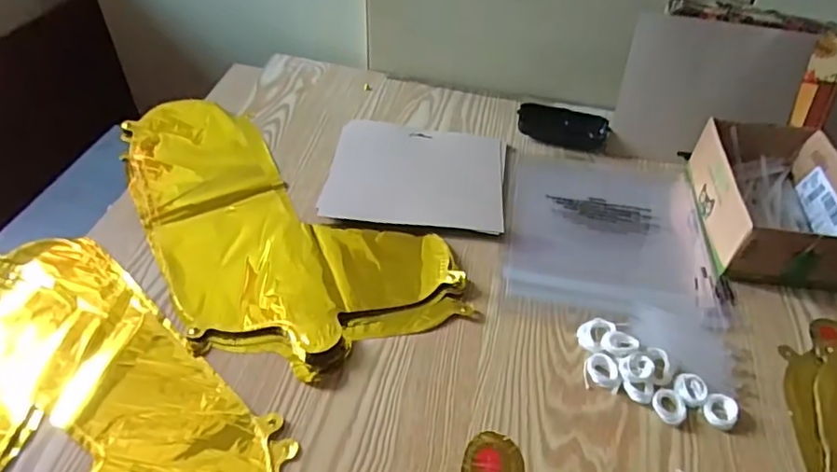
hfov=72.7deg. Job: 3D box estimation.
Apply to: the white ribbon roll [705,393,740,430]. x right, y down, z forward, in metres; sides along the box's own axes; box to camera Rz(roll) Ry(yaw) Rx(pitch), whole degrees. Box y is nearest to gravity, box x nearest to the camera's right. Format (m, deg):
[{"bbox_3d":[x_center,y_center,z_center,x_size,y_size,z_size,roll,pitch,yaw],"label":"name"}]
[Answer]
[{"bbox_3d":[0.238,0.137,0.446,0.026,0.010,0.025,2,44,-2],"label":"white ribbon roll"}]

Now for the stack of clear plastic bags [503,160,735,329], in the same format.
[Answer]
[{"bbox_3d":[0.203,-0.012,0.605,0.206,0.009,0.231,9,45,6],"label":"stack of clear plastic bags"}]

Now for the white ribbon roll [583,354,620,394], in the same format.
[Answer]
[{"bbox_3d":[0.151,0.112,0.469,0.027,0.007,0.032,15,45,11],"label":"white ribbon roll"}]

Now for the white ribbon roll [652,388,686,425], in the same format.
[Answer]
[{"bbox_3d":[0.198,0.134,0.450,0.026,0.008,0.030,30,50,24],"label":"white ribbon roll"}]

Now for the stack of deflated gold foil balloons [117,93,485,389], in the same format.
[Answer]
[{"bbox_3d":[-0.164,-0.034,0.598,0.225,0.010,0.435,-24,51,-26],"label":"stack of deflated gold foil balloons"}]

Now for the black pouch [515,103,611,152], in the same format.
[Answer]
[{"bbox_3d":[0.181,-0.139,0.715,0.111,0.029,0.038,17,46,13],"label":"black pouch"}]

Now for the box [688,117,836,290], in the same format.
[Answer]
[{"bbox_3d":[0.380,-0.046,0.615,0.133,0.071,0.214,7,44,4],"label":"box"}]

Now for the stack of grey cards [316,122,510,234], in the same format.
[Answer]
[{"bbox_3d":[0.000,-0.074,0.644,0.191,0.009,0.168,6,44,2],"label":"stack of grey cards"}]

